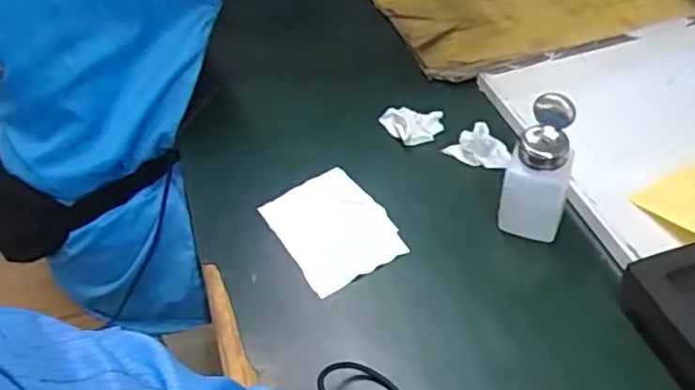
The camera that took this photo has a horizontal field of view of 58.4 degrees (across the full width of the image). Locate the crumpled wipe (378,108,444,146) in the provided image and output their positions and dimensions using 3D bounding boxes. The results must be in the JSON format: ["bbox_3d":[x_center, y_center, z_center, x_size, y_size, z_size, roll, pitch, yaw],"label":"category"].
[{"bbox_3d":[0.067,-0.077,0.668,0.068,0.016,0.047,9,51,13],"label":"crumpled wipe"}]

